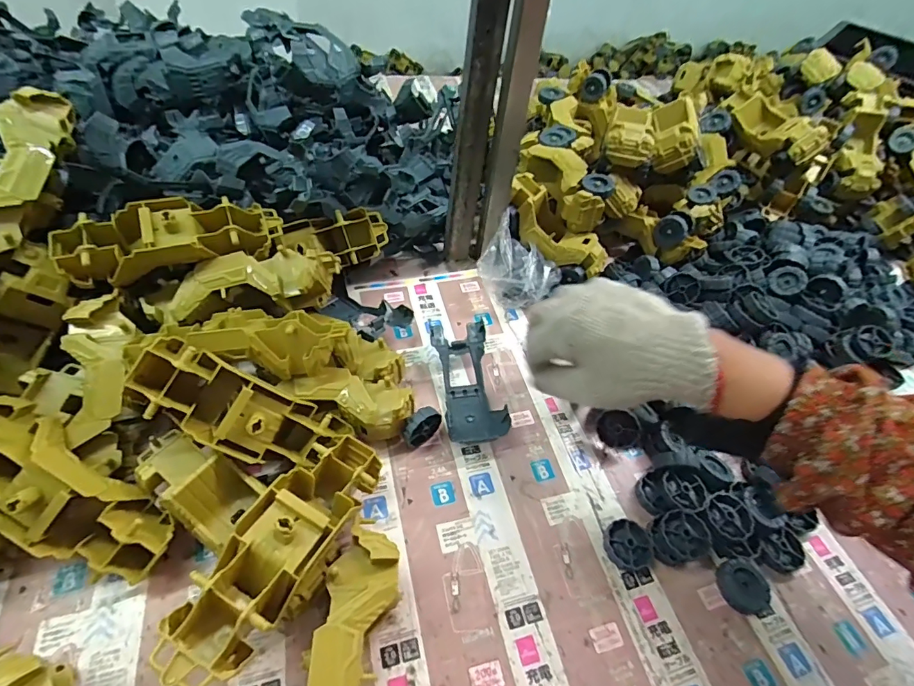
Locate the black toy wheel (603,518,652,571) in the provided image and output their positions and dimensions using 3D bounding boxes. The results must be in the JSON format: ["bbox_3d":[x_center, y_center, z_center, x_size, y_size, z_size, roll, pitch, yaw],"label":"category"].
[{"bbox_3d":[0.144,0.169,0.381,0.040,0.010,0.038,4,51,-5],"label":"black toy wheel"}]

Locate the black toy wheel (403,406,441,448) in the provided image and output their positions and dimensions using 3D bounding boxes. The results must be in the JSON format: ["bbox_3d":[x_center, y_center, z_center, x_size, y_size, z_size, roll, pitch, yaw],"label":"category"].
[{"bbox_3d":[-0.032,0.076,0.417,0.041,0.038,0.017,-29,61,-27],"label":"black toy wheel"}]

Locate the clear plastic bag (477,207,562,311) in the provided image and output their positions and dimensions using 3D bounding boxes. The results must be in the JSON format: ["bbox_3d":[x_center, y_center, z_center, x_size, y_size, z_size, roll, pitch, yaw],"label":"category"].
[{"bbox_3d":[0.071,-0.086,0.537,0.087,0.066,0.085,32,54,16],"label":"clear plastic bag"}]

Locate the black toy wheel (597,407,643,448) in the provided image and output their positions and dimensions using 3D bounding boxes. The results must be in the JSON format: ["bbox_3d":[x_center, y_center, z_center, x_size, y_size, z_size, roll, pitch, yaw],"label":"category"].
[{"bbox_3d":[0.152,0.083,0.429,0.038,0.036,0.019,3,8,13],"label":"black toy wheel"}]

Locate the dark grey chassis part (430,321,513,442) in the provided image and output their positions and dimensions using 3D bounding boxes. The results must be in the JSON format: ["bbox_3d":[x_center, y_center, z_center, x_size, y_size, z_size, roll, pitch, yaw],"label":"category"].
[{"bbox_3d":[0.012,0.036,0.453,0.057,0.029,0.128,-7,65,-10],"label":"dark grey chassis part"}]

